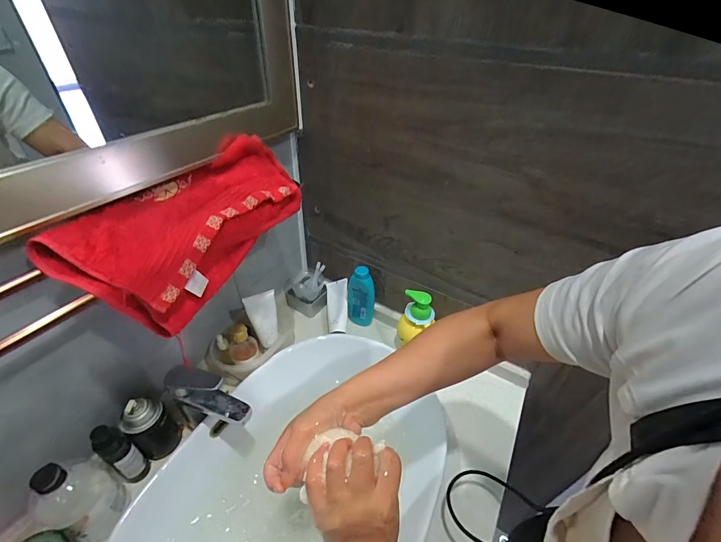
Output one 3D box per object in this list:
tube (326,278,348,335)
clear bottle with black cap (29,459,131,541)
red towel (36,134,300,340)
[{"bbox_3d":[-0.057,0.085,0.799,0.052,0.030,0.152,0,52,-3],"label":"tube"},{"bbox_3d":[-0.395,0.316,0.463,0.084,0.161,0.076,19,42,20],"label":"clear bottle with black cap"},{"bbox_3d":[-0.230,-0.062,0.469,0.125,0.142,0.331,20,42,21],"label":"red towel"}]

